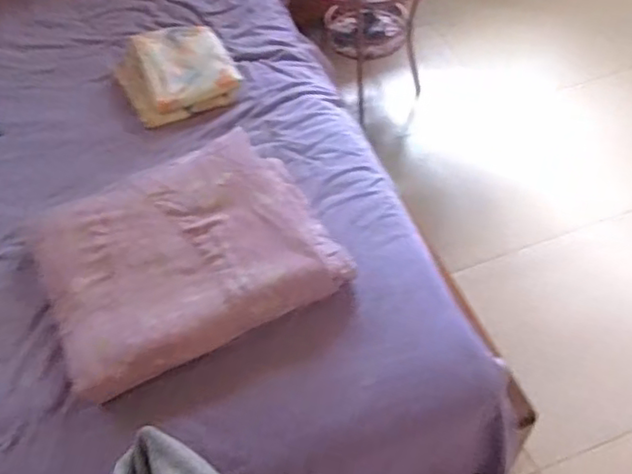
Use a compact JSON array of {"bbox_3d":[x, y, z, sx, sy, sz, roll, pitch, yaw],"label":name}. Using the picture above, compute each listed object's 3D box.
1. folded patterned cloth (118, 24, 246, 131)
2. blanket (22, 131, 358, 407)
[{"bbox_3d":[-0.355,-0.425,1.608,0.286,0.061,0.310,-24,54,-14],"label":"folded patterned cloth"},{"bbox_3d":[-0.257,0.021,1.225,0.535,0.097,0.475,-24,54,-14],"label":"blanket"}]

